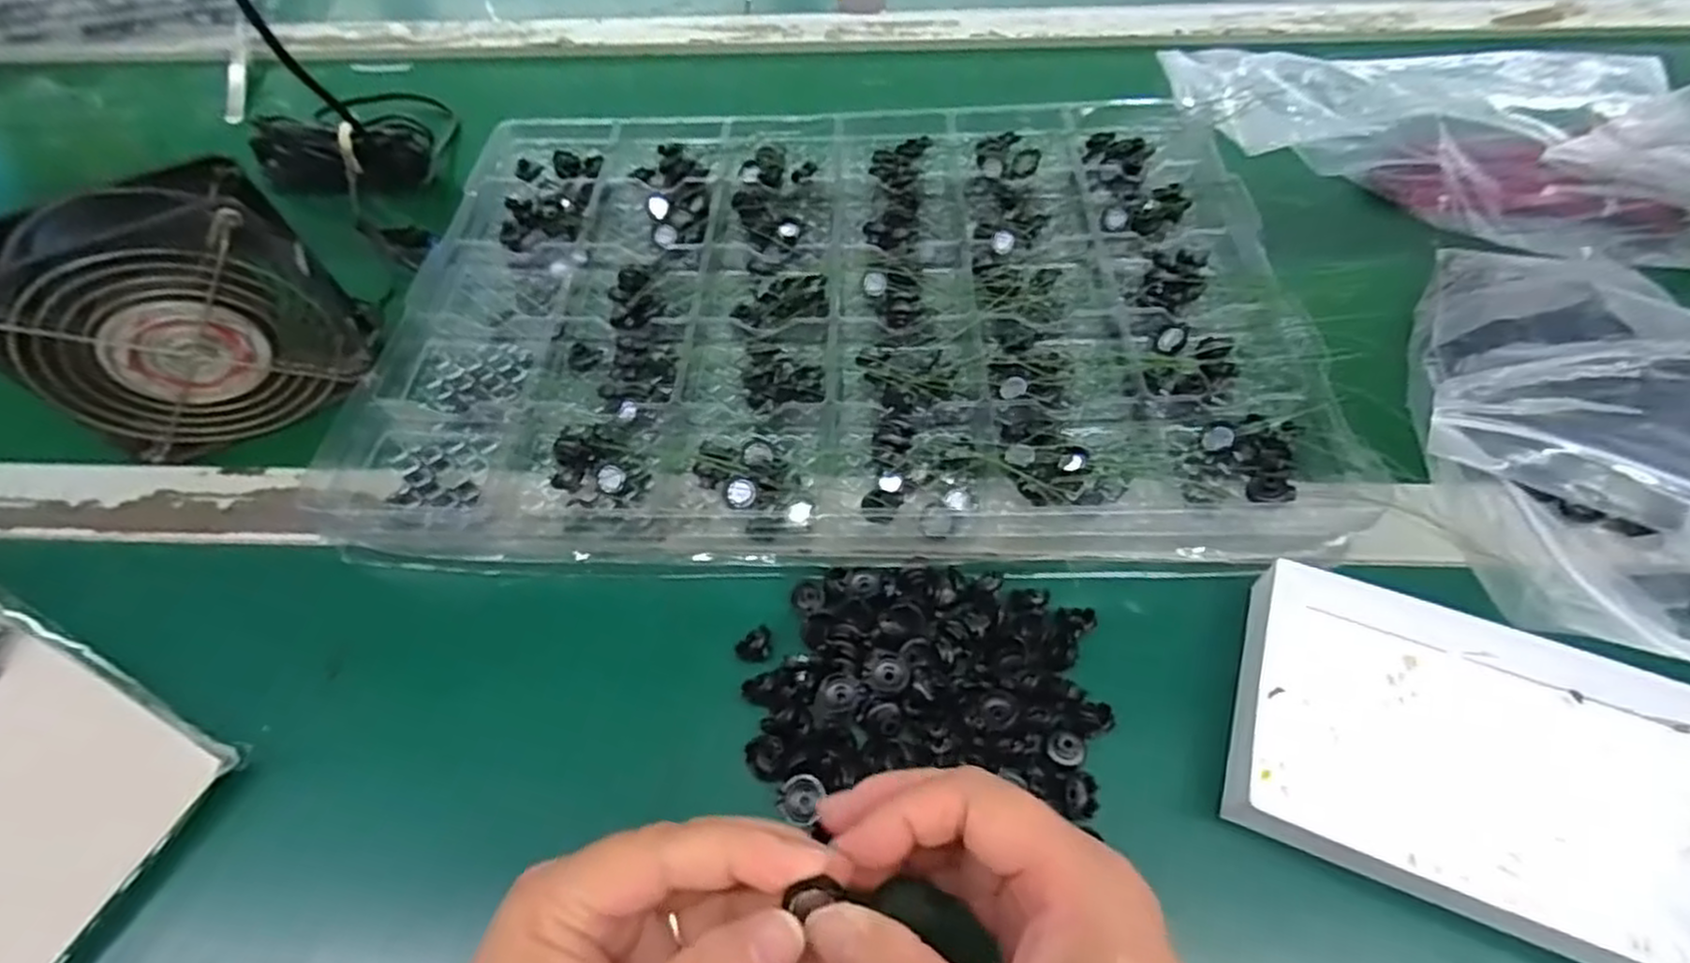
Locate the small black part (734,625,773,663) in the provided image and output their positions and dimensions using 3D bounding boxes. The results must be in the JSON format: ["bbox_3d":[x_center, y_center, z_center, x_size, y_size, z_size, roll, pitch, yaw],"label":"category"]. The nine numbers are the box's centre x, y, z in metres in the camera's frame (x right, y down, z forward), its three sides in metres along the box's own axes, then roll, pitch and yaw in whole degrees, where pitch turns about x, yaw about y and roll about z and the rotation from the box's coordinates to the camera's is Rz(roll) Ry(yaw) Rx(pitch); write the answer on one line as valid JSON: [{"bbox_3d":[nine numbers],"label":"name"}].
[{"bbox_3d":[-0.036,0.067,0.300,0.015,0.008,0.011,-30,62,-14],"label":"small black part"}]

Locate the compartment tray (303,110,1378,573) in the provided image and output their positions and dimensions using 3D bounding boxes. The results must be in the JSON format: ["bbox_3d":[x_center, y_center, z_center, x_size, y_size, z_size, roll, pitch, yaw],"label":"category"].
[{"bbox_3d":[-0.002,-0.100,0.388,0.438,0.023,0.291,0,59,3],"label":"compartment tray"}]

